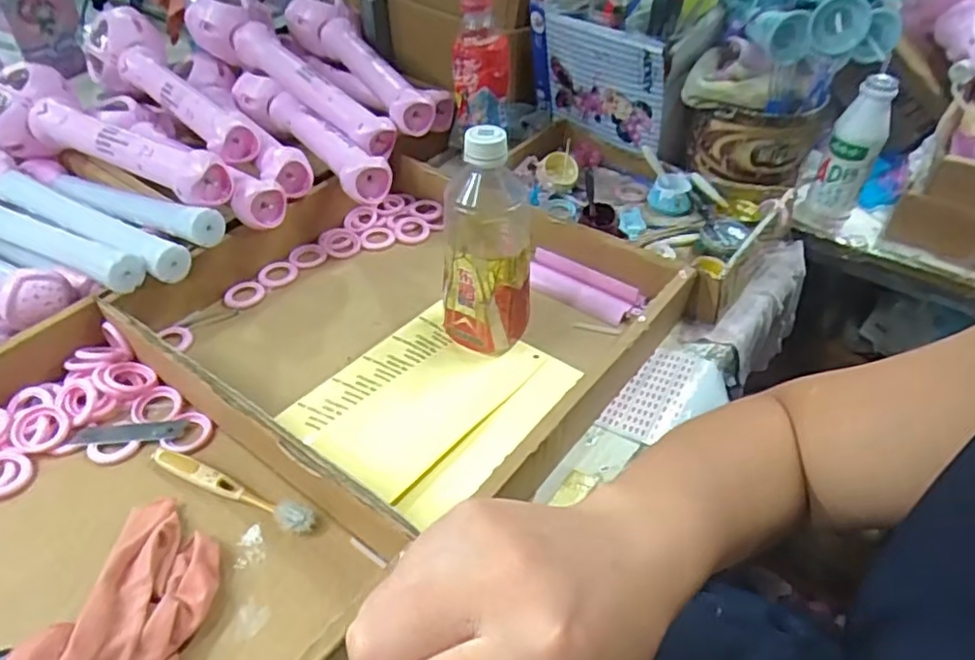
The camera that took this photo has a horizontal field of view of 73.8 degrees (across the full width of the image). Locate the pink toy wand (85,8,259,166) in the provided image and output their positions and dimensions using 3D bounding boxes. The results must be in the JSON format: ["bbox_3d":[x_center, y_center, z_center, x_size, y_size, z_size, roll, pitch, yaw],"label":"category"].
[{"bbox_3d":[-0.356,-0.270,0.700,0.078,0.060,0.331,-28,50,-28],"label":"pink toy wand"}]

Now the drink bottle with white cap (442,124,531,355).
[{"bbox_3d":[0.000,-0.064,0.517,0.071,0.184,0.060,1,42,1],"label":"drink bottle with white cap"}]

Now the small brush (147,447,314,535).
[{"bbox_3d":[-0.178,0.107,0.453,0.139,0.012,0.022,19,45,19],"label":"small brush"}]

